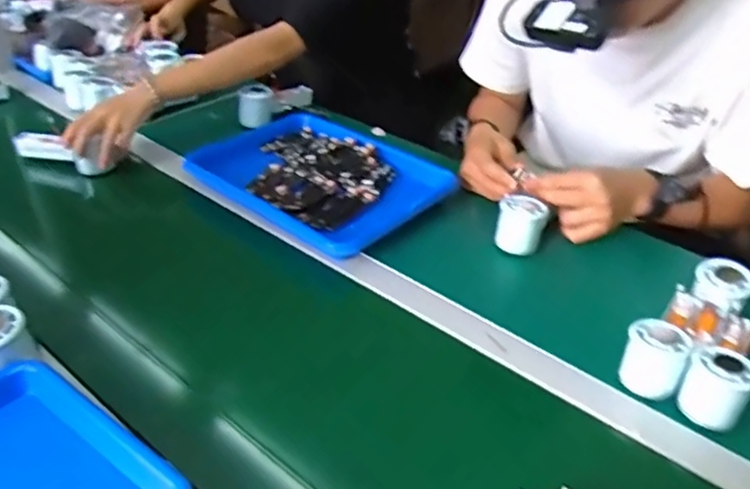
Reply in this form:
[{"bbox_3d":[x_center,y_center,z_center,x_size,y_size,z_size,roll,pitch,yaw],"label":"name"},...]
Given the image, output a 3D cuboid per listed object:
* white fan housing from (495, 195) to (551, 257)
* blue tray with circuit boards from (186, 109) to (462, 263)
[{"bbox_3d":[0.189,-0.027,0.849,0.057,0.057,0.061,12,37,15],"label":"white fan housing"},{"bbox_3d":[-0.076,-0.100,0.964,0.341,0.034,0.276,27,44,32],"label":"blue tray with circuit boards"}]

